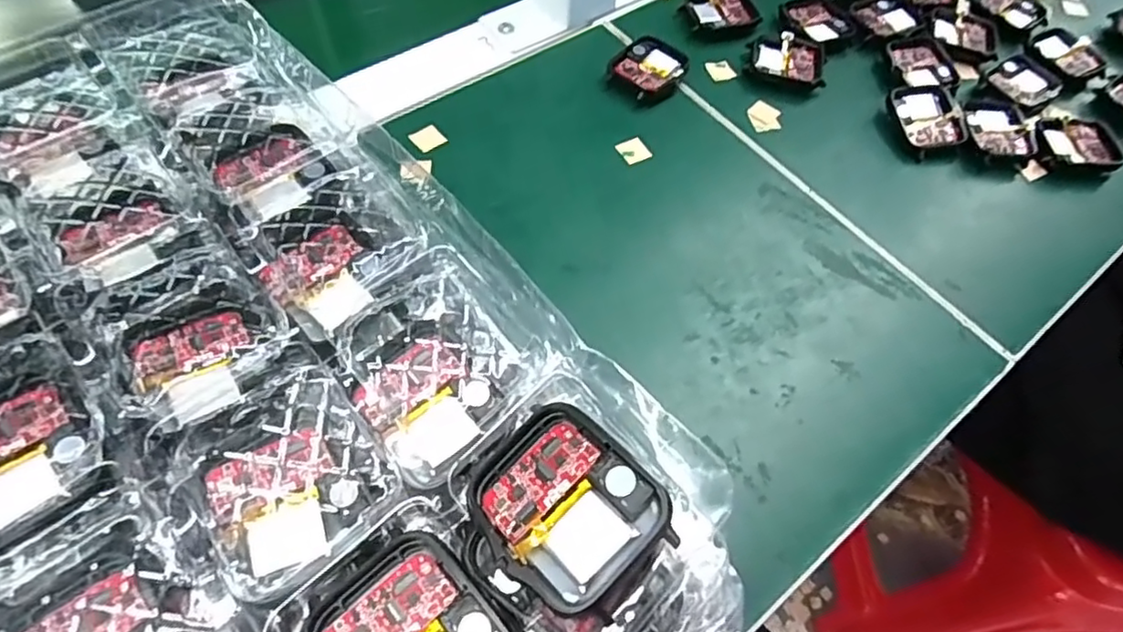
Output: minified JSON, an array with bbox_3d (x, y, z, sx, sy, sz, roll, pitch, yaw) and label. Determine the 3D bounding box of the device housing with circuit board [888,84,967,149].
[{"bbox_3d":[0.211,-0.117,0.363,0.038,0.008,0.045,-5,62,-6],"label":"device housing with circuit board"}]

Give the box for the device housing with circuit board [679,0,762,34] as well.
[{"bbox_3d":[0.101,-0.197,0.400,0.043,0.007,0.039,-16,64,-12],"label":"device housing with circuit board"}]

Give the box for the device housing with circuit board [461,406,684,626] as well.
[{"bbox_3d":[0.001,0.045,0.151,0.036,0.005,0.045,-45,61,-11],"label":"device housing with circuit board"}]

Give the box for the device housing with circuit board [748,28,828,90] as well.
[{"bbox_3d":[0.138,-0.157,0.382,0.044,0.010,0.040,16,62,6],"label":"device housing with circuit board"}]

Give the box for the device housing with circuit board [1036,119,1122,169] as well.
[{"bbox_3d":[0.300,-0.100,0.363,0.045,0.007,0.035,-1,62,-4],"label":"device housing with circuit board"}]

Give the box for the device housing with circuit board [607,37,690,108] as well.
[{"bbox_3d":[0.052,-0.145,0.368,0.037,0.010,0.044,40,67,17],"label":"device housing with circuit board"}]

